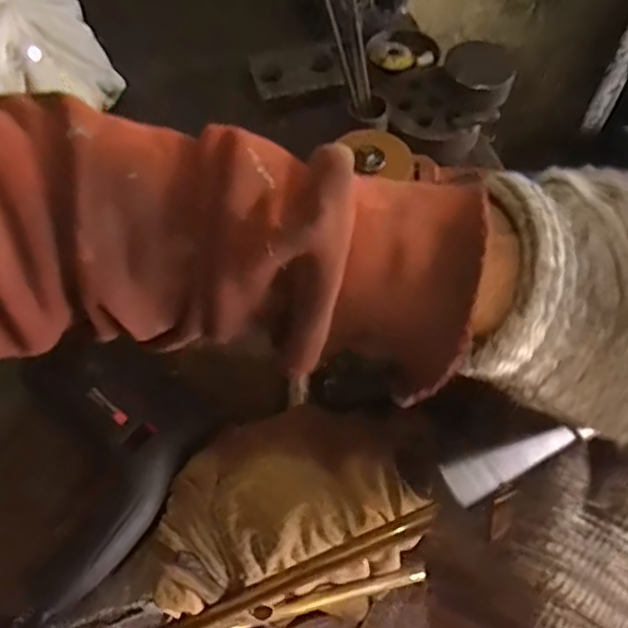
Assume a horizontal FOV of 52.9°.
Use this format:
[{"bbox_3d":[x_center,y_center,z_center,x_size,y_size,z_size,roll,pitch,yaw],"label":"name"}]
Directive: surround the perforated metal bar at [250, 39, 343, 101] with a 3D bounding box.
[{"bbox_3d":[-0.020,-0.270,0.695,0.095,0.008,0.071,-12,62,-6],"label":"perforated metal bar"}]

